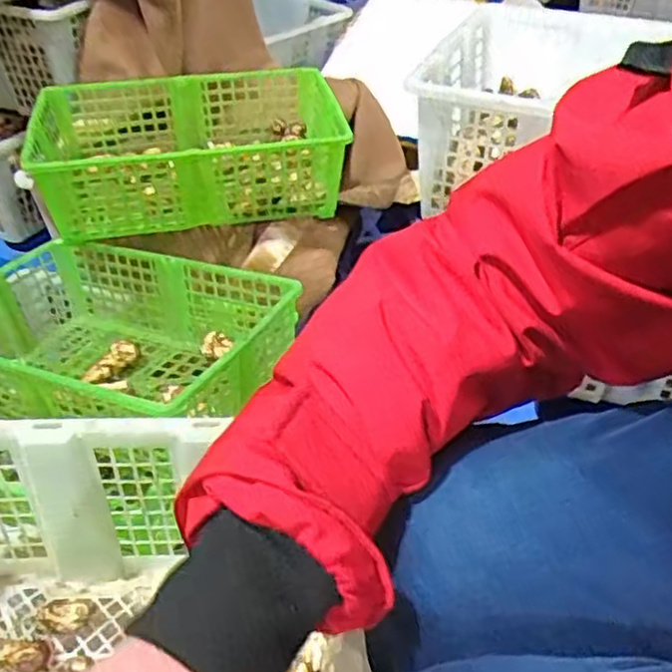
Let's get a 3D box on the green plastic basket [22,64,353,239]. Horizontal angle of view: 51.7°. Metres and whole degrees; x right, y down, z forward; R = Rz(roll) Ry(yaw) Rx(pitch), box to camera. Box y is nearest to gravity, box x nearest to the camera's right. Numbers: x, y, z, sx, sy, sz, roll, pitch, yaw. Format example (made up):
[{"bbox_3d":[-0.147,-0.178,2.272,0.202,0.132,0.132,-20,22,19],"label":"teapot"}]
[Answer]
[{"bbox_3d":[-0.184,-0.218,0.820,0.364,0.105,0.204,-6,41,-8],"label":"green plastic basket"}]

